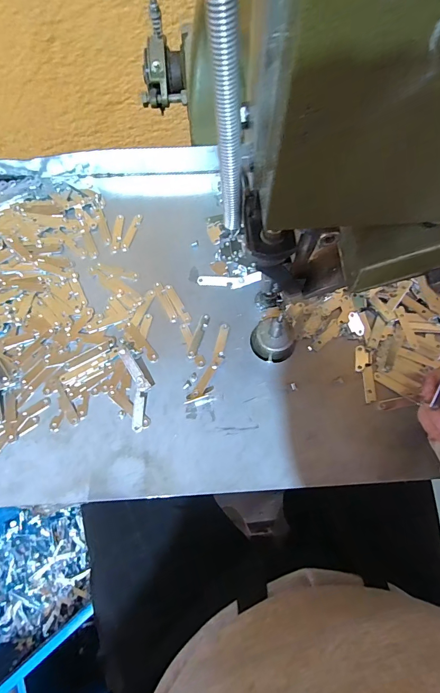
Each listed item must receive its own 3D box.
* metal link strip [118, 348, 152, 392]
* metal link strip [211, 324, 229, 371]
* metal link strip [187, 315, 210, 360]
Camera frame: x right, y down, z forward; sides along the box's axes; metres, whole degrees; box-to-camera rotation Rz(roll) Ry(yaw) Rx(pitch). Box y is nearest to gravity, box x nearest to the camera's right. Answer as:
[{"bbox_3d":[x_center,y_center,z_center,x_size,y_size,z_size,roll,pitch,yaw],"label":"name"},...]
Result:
[{"bbox_3d":[-0.089,0.023,0.364,0.012,0.004,0.051,-33,79,-14],"label":"metal link strip"},{"bbox_3d":[0.001,-0.001,0.386,0.010,0.004,0.055,11,72,4],"label":"metal link strip"},{"bbox_3d":[-0.023,-0.012,0.391,0.009,0.004,0.054,18,72,6],"label":"metal link strip"}]

